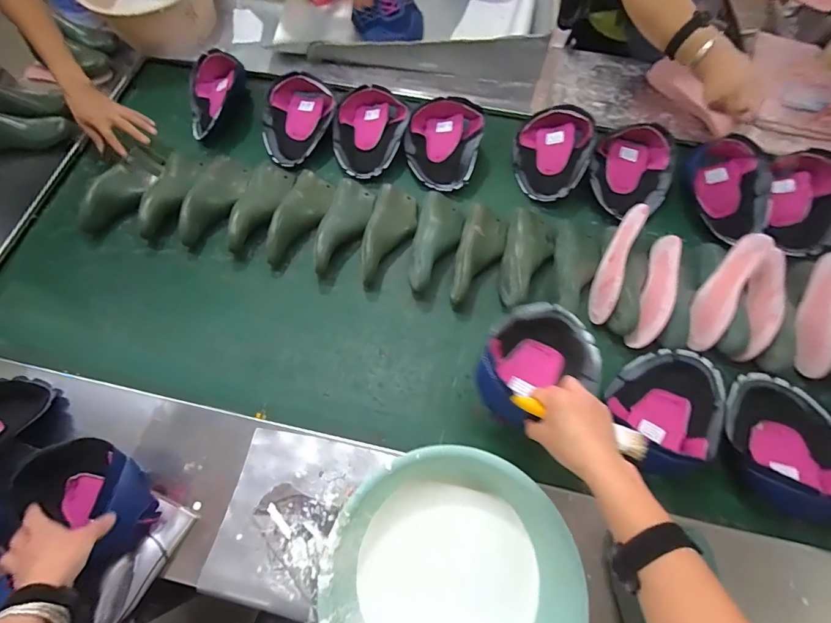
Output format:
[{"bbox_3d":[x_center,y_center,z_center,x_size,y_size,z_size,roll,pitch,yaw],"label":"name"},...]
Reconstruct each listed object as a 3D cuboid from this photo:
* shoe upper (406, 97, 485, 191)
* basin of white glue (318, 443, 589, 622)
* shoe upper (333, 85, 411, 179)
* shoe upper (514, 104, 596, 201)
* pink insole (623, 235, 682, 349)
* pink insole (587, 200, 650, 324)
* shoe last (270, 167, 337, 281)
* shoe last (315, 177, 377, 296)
[{"bbox_3d":[0.057,-0.356,0.868,0.175,0.075,0.191,12,94,17],"label":"shoe upper"},{"bbox_3d":[0.040,0.347,0.520,0.298,0.117,0.287,0,68,0],"label":"basin of white glue"},{"bbox_3d":[-0.100,-0.383,0.866,0.163,0.073,0.181,4,68,1],"label":"shoe upper"},{"bbox_3d":[0.283,-0.328,0.853,0.154,0.114,0.196,18,69,7],"label":"shoe upper"},{"bbox_3d":[0.433,-0.041,0.719,0.045,0.045,0.218,24,70,9],"label":"pink insole"},{"bbox_3d":[0.363,-0.086,0.736,0.011,0.073,0.218,17,91,-15],"label":"pink insole"},{"bbox_3d":[-0.224,-0.192,0.802,0.093,0.087,0.232,10,68,4],"label":"shoe last"},{"bbox_3d":[-0.142,-0.159,0.794,0.085,0.069,0.236,13,68,5],"label":"shoe last"}]

